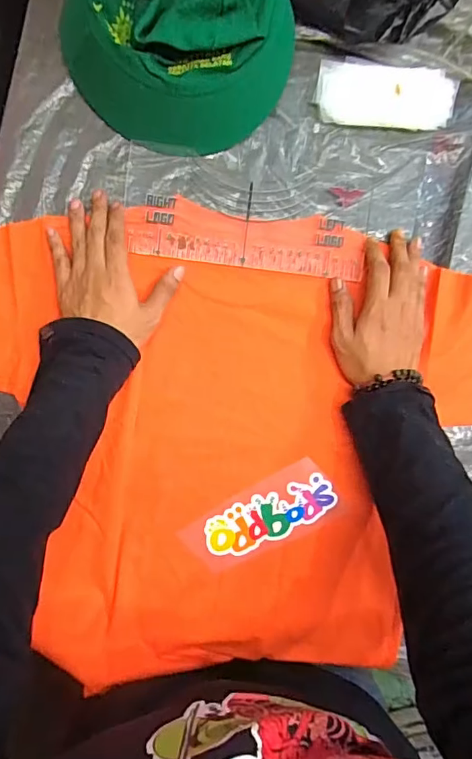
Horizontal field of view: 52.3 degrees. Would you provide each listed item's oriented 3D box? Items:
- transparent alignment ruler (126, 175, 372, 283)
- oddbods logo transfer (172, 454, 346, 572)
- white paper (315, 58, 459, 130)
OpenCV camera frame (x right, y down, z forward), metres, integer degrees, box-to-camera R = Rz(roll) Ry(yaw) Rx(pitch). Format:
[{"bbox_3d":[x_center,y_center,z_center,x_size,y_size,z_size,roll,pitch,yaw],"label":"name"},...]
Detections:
[{"bbox_3d":[0.014,-0.167,0.512,0.251,0.008,0.093,5,87,-4],"label":"transparent alignment ruler"},{"bbox_3d":[0.029,0.149,0.511,0.161,0.006,0.069,-29,92,-3],"label":"oddbods logo transfer"},{"bbox_3d":[0.161,-0.302,0.513,0.148,0.013,0.060,4,90,-3],"label":"white paper"}]

